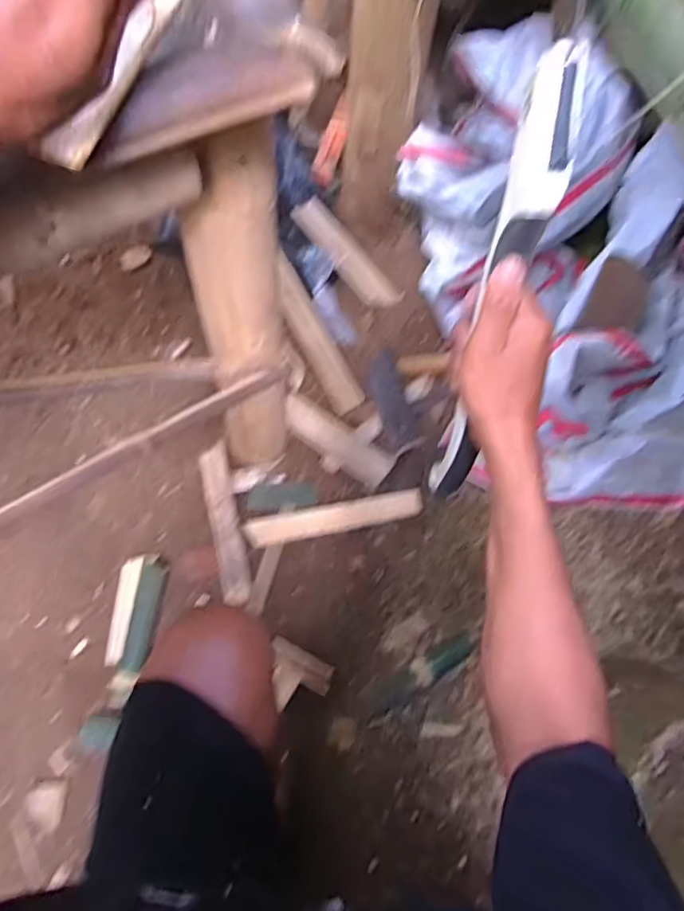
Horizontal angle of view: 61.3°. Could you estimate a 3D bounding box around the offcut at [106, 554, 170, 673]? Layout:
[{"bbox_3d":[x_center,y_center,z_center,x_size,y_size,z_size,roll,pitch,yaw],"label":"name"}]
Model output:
[{"bbox_3d":[-0.298,0.226,0.839,0.064,0.024,0.156,7,68,1],"label":"offcut"}]

